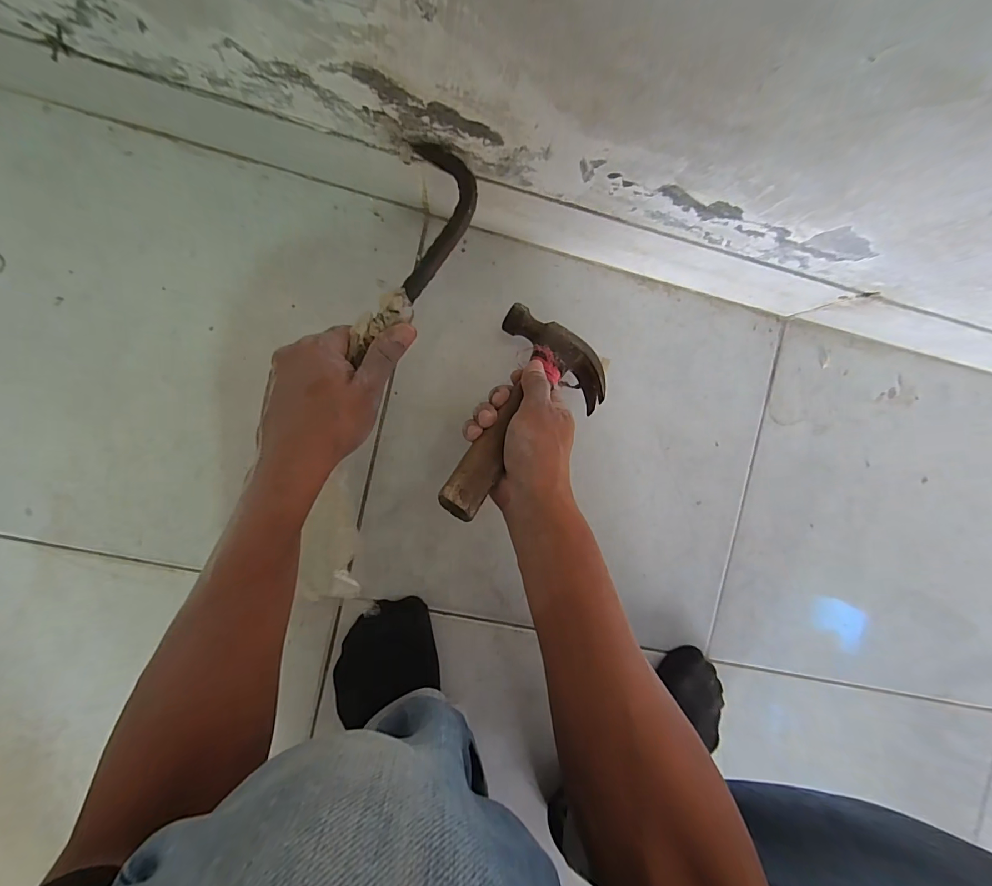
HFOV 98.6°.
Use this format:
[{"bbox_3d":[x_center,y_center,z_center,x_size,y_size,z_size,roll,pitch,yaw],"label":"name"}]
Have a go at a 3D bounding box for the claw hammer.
[{"bbox_3d":[0.021,-0.027,0.359,0.113,0.031,0.216,38,54,-7],"label":"claw hammer"}]

